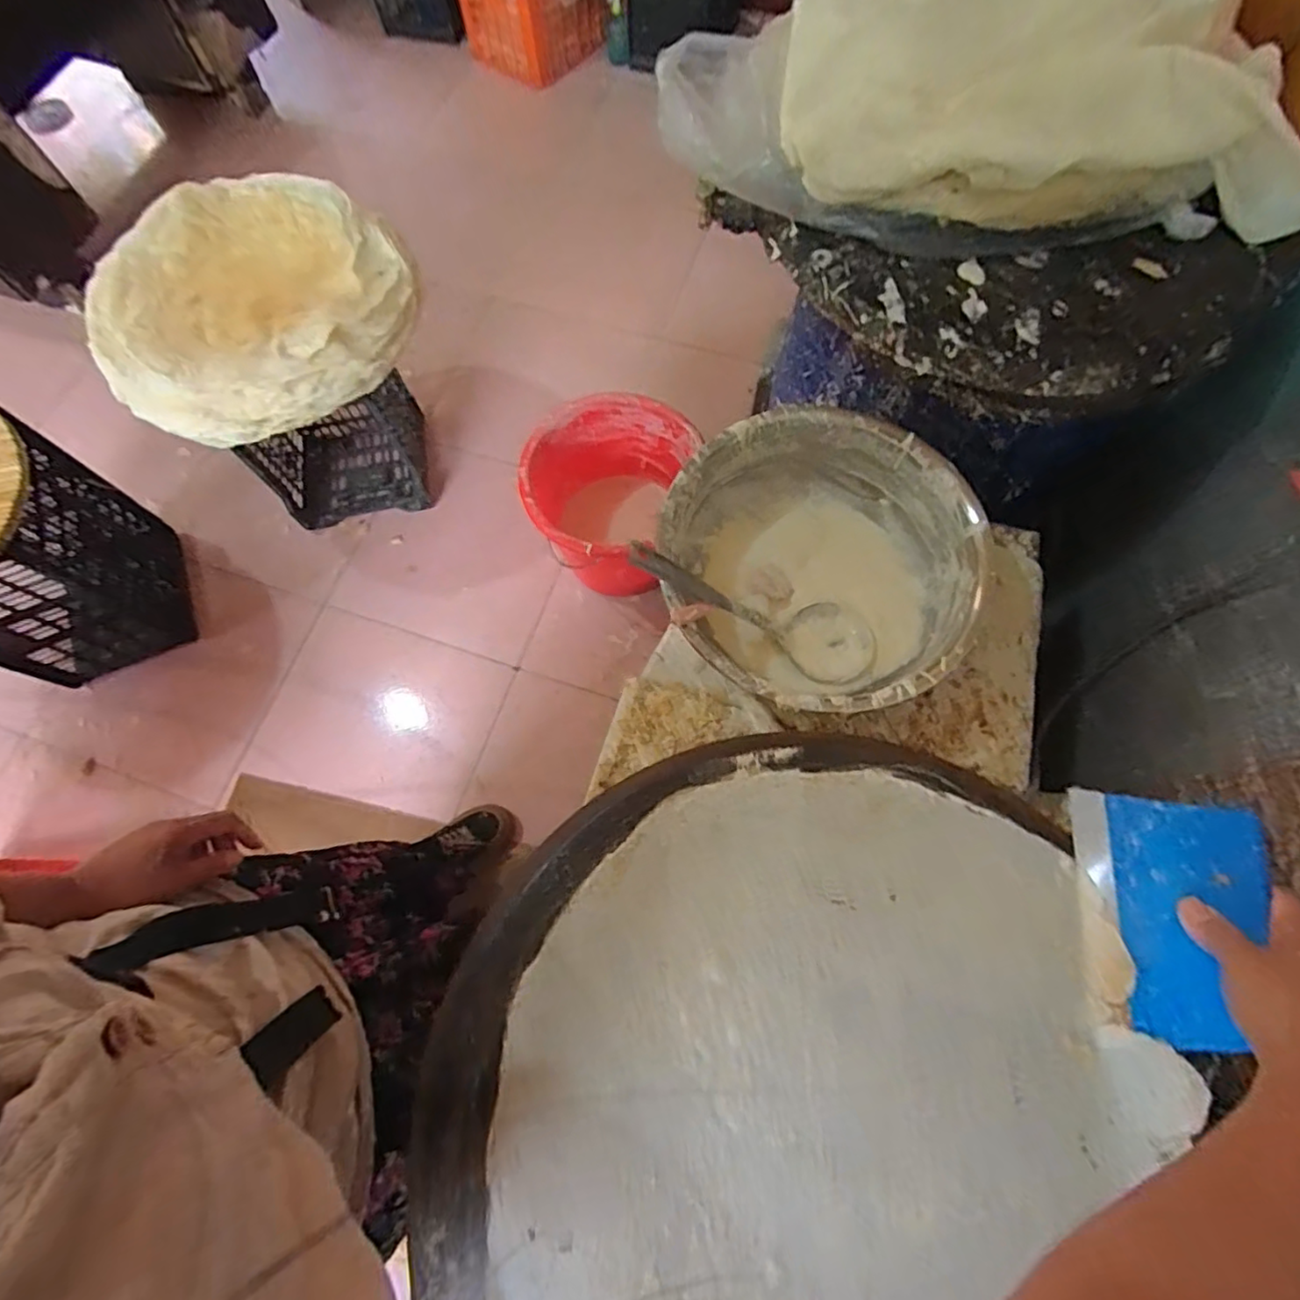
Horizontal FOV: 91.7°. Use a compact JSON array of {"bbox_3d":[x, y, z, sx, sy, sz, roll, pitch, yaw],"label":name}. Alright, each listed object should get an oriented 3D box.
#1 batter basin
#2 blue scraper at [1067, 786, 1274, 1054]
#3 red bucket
[{"bbox_3d":[0.209,-0.101,0.802,0.369,0.147,0.377,-1,71,2],"label":"batter basin"},{"bbox_3d":[0.344,0.171,0.416,0.008,0.104,0.156,23,63,-28],"label":"blue scraper"},{"bbox_3d":[-0.099,-0.310,1.362,0.337,0.346,0.356,-1,71,2],"label":"red bucket"}]

